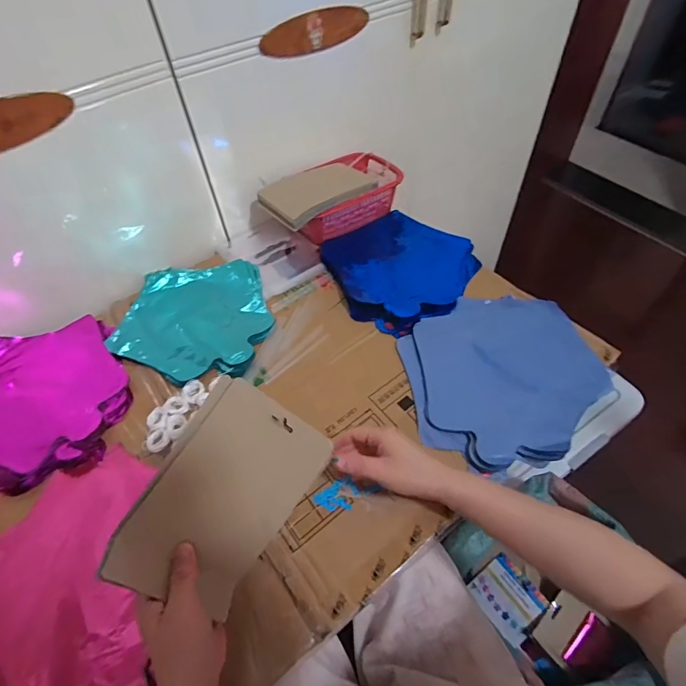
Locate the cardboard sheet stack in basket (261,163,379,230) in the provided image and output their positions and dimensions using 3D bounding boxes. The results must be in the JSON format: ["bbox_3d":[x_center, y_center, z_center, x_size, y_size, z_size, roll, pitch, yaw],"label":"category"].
[{"bbox_3d":[-0.045,-0.259,0.705,0.193,0.017,0.117,-33,54,-23],"label":"cardboard sheet stack in basket"}]

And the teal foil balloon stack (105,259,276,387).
[{"bbox_3d":[-0.218,-0.040,0.624,0.217,0.016,0.225,2,53,7],"label":"teal foil balloon stack"}]

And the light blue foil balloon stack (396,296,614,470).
[{"bbox_3d":[0.213,0.036,0.548,0.253,0.014,0.240,-12,52,-4],"label":"light blue foil balloon stack"}]

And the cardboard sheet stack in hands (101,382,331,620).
[{"bbox_3d":[-0.095,0.128,0.350,0.170,0.120,0.013,-57,26,-11],"label":"cardboard sheet stack in hands"}]

